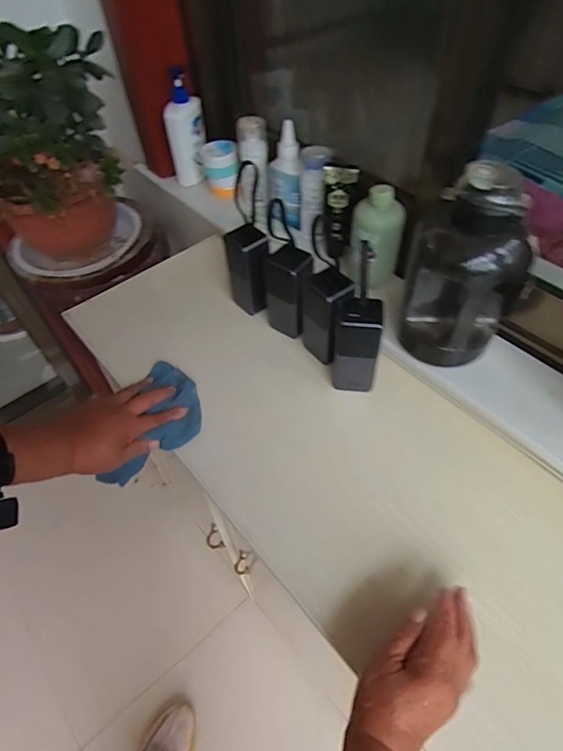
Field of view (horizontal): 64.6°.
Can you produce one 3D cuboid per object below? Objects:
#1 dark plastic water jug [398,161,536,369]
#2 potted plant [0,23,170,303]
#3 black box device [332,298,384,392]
[{"bbox_3d":[0.206,-0.120,0.518,0.099,0.222,0.117,-21,54,-13],"label":"dark plastic water jug"},{"bbox_3d":[-0.394,-0.321,0.747,0.286,0.369,0.245,-7,52,-2],"label":"potted plant"},{"bbox_3d":[0.092,-0.036,0.565,0.062,0.133,0.049,3,52,5],"label":"black box device"}]

